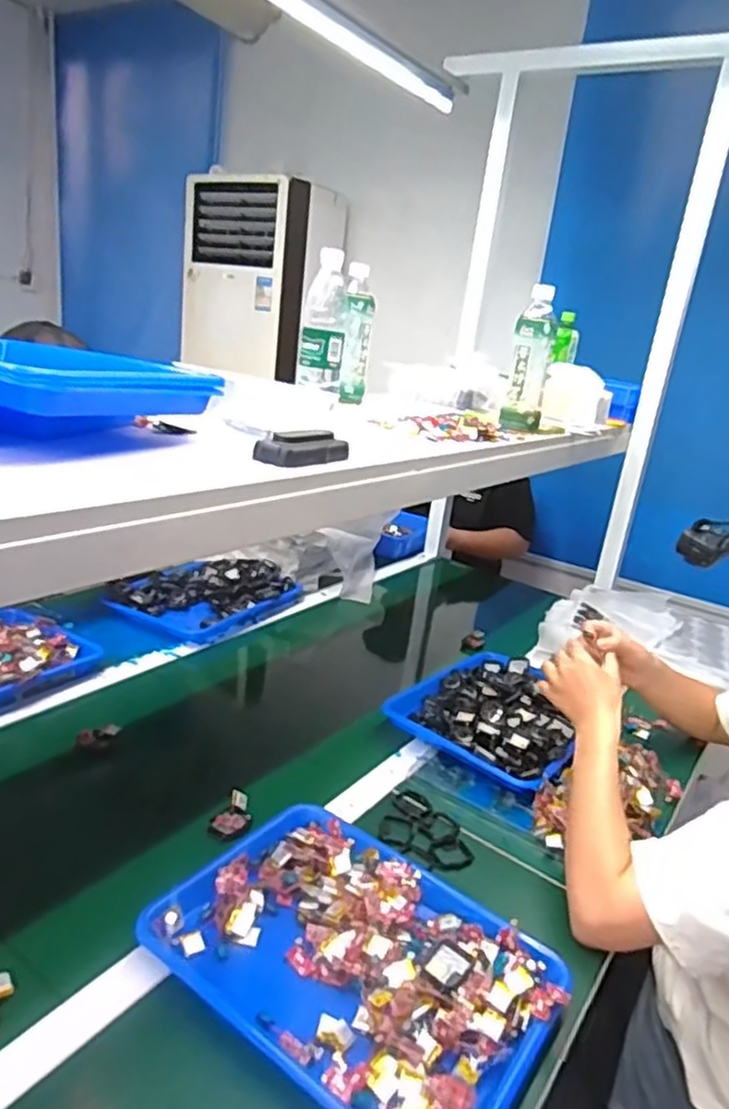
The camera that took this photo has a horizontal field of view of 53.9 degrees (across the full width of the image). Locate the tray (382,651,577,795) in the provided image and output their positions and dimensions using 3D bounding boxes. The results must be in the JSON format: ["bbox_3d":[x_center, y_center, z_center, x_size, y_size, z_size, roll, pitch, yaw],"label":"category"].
[{"bbox_3d":[0.211,0.234,1.075,0.256,0.056,0.317,20,21,36],"label":"tray"}]

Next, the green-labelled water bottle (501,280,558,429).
[{"bbox_3d":[0.259,-0.302,1.113,0.062,0.203,0.068,13,18,17],"label":"green-labelled water bottle"}]

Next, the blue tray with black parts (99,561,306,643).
[{"bbox_3d":[-0.295,0.075,1.358,0.227,0.047,0.338,19,21,33],"label":"blue tray with black parts"}]

